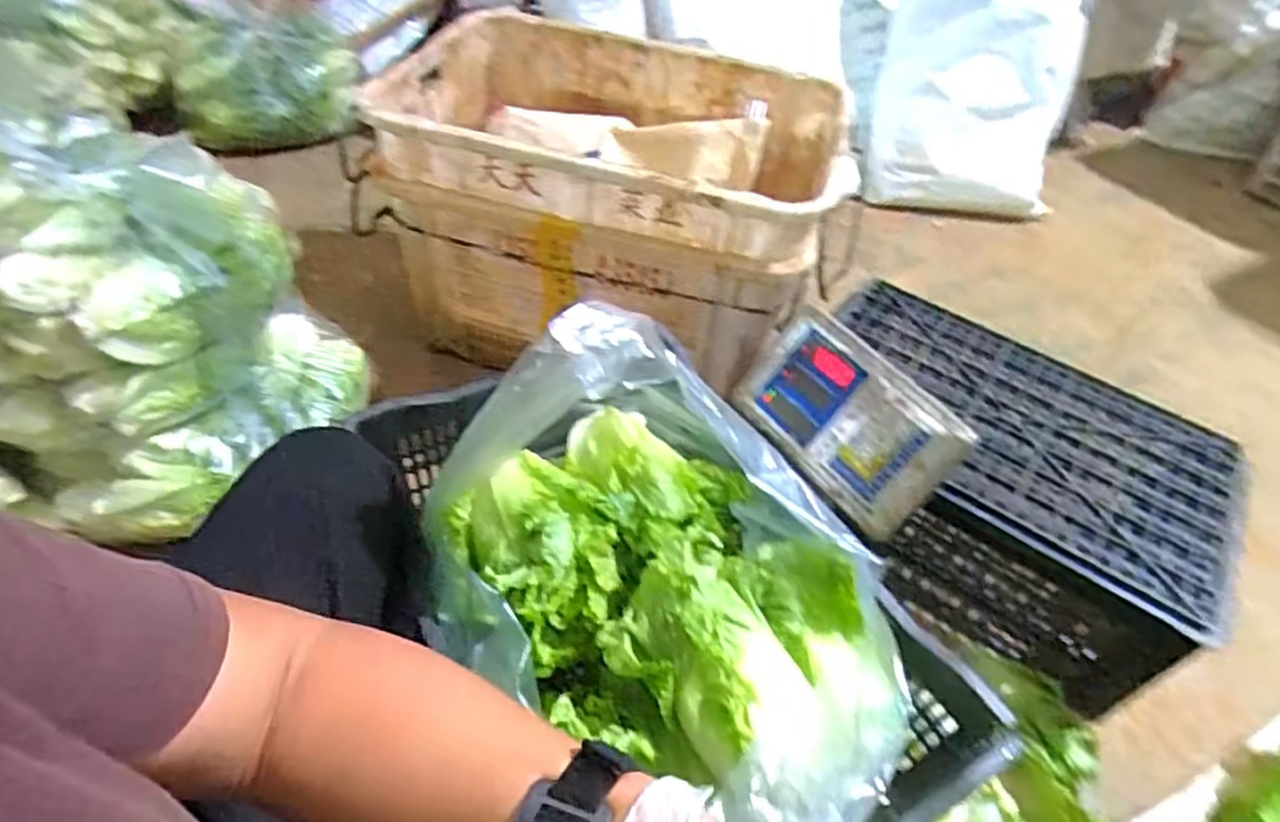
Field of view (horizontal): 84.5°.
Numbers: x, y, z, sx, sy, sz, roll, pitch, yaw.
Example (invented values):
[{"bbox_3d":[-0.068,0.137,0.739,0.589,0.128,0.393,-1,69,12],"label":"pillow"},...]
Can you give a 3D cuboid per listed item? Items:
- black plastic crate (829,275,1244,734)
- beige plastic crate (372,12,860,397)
[{"bbox_3d":[0.508,0.090,1.053,0.582,0.217,0.377,35,51,24],"label":"black plastic crate"},{"bbox_3d":[-0.045,-0.356,1.212,0.676,0.379,0.465,15,46,7],"label":"beige plastic crate"}]

